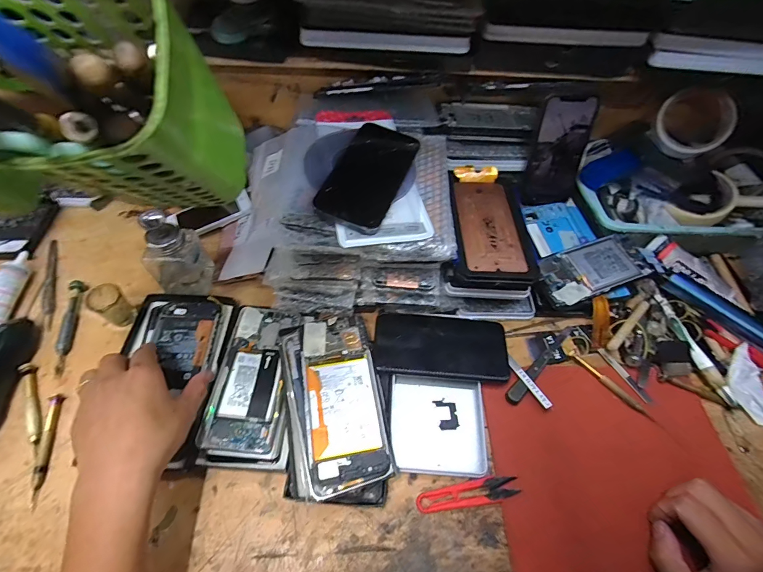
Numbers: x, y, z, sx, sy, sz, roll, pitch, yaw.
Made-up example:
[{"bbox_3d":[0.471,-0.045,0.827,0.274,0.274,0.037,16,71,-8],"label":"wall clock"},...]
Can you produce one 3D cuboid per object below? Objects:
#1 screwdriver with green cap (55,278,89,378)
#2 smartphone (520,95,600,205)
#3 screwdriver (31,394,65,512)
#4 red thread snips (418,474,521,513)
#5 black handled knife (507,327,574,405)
[{"bbox_3d":[-0.374,0.046,0.445,0.017,0.014,0.122,-9,58,-9],"label":"screwdriver with green cap"},{"bbox_3d":[0.241,-0.181,0.511,0.076,0.140,0.013,-2,39,2],"label":"smartphone"},{"bbox_3d":[-0.338,0.162,0.376,0.012,0.006,0.107,-9,58,-9],"label":"screwdriver"},{"bbox_3d":[0.086,0.206,0.372,0.102,0.011,0.023,-5,57,-7],"label":"red thread snips"},{"bbox_3d":[0.194,0.092,0.449,0.137,0.011,0.016,-37,66,-24],"label":"black handled knife"}]

